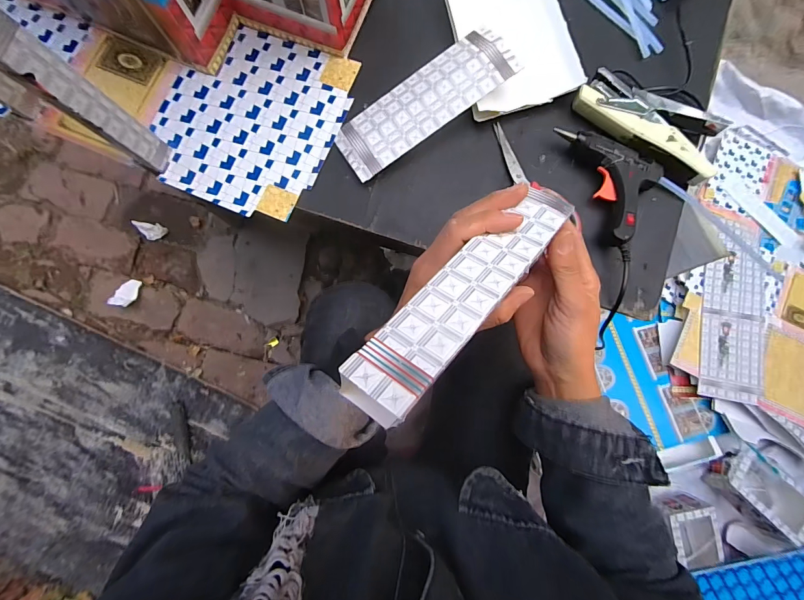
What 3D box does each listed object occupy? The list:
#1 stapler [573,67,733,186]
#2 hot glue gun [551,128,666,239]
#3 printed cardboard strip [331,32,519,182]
[{"bbox_3d":[0.275,-0.198,0.416,0.162,0.029,0.072,28,82,2],"label":"stapler"},{"bbox_3d":[0.237,-0.138,0.410,0.080,0.030,0.138,-21,84,-4],"label":"hot glue gun"},{"bbox_3d":[0.023,-0.226,0.421,0.211,0.008,0.077,-34,76,4],"label":"printed cardboard strip"}]

